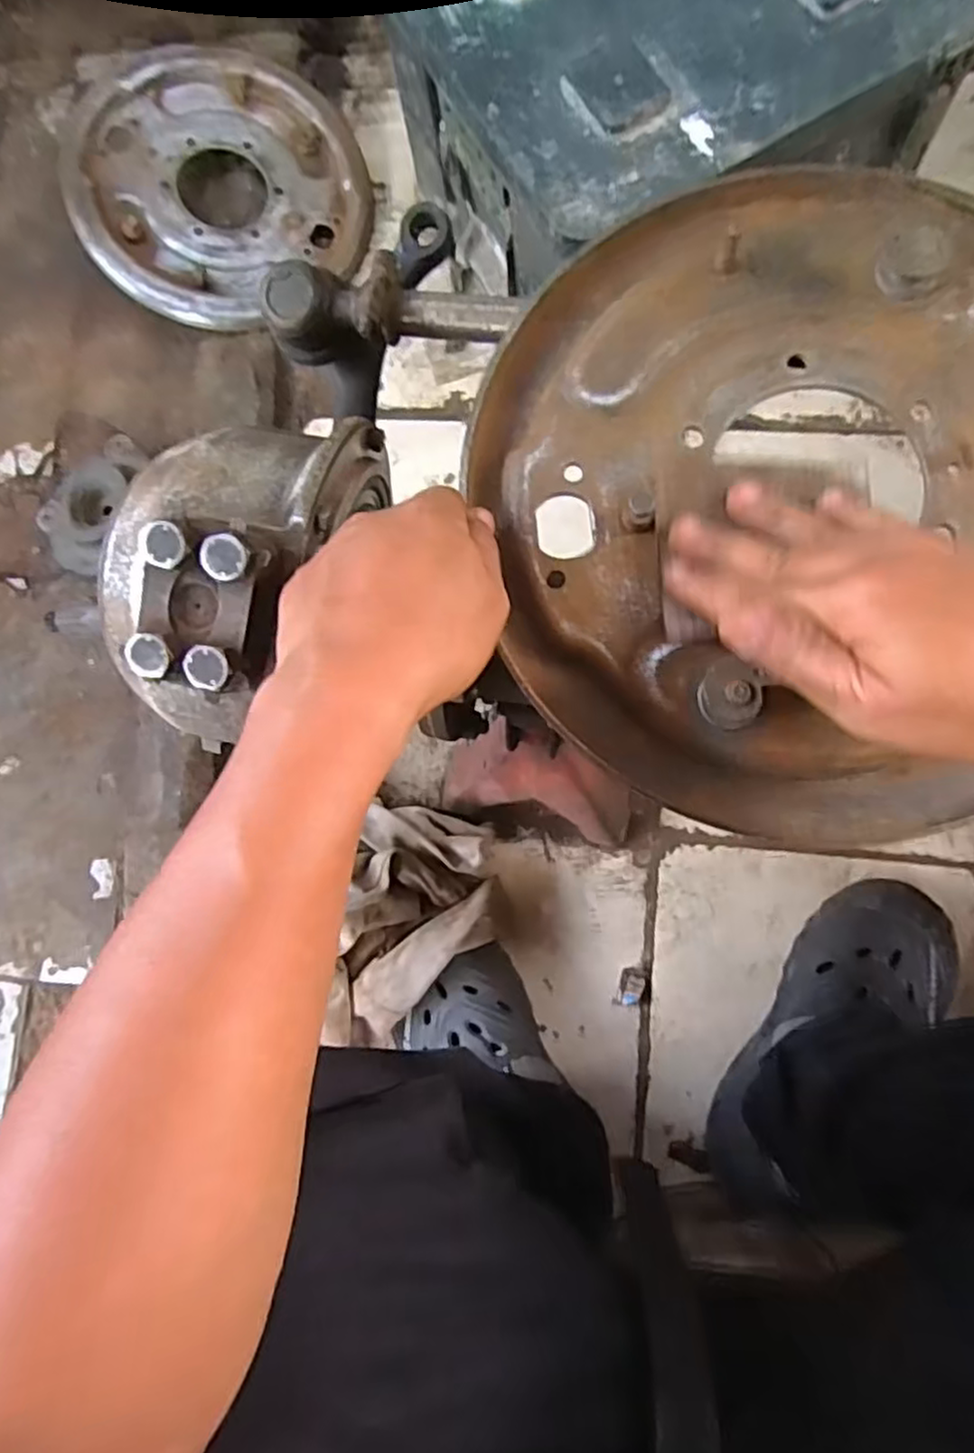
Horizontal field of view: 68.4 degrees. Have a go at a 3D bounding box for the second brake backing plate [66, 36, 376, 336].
[{"bbox_3d":[-0.279,-0.563,0.741,0.282,0.017,0.271,0,90,-14],"label":"second brake backing plate"}]

